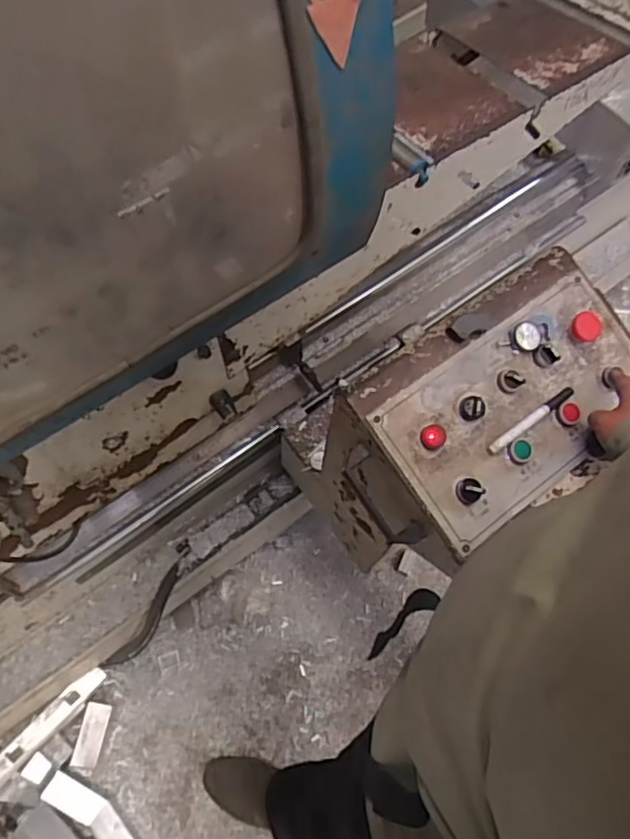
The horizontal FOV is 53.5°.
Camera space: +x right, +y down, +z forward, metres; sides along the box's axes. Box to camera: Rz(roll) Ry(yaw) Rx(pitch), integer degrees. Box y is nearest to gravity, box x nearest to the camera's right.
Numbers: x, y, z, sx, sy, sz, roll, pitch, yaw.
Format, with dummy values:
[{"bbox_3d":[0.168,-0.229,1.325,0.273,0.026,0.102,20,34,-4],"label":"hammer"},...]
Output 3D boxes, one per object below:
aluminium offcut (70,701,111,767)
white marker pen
[{"bbox_3d":[-0.446,0.626,1.244,0.051,0.021,0.112,10,64,6],"label":"aluminium offcut"},{"bbox_3d":[0.265,-0.001,0.760,0.139,0.011,0.015,-34,67,-15],"label":"white marker pen"}]

